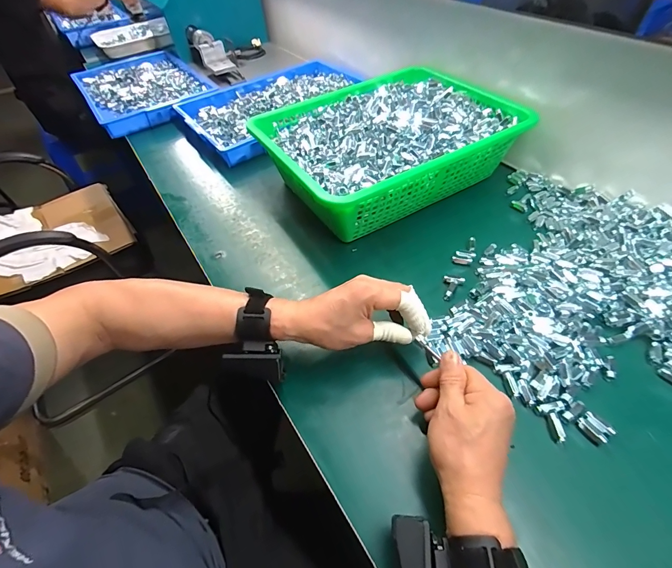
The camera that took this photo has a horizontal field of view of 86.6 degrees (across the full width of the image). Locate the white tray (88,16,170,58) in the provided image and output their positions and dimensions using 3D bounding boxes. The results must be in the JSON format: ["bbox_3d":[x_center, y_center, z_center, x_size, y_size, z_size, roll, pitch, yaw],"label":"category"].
[{"bbox_3d":[-0.750,-0.912,1.315,0.260,0.041,0.289,-27,53,-17],"label":"white tray"}]

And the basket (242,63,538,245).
[{"bbox_3d":[0.089,-0.242,0.623,0.383,0.113,0.301,-27,53,-17],"label":"basket"}]

